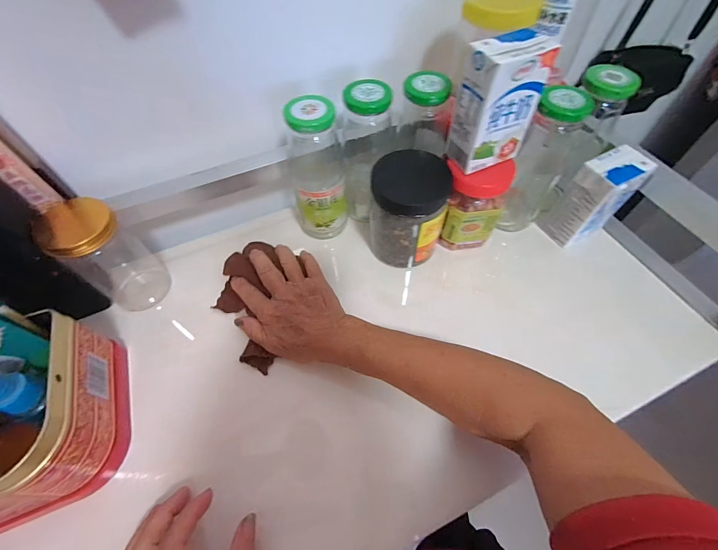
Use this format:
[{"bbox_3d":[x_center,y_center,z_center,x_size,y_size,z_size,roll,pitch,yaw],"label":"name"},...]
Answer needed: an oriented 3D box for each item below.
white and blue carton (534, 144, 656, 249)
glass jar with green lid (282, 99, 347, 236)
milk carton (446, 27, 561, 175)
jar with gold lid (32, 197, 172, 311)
[{"bbox_3d":[0.269,-0.090,0.398,0.071,0.101,0.053,-27,61,-15],"label":"white and blue carton"},{"bbox_3d":[-0.046,-0.111,0.390,0.058,0.167,0.057,-1,58,1],"label":"glass jar with green lid"},{"bbox_3d":[0.126,-0.158,0.319,0.068,0.104,0.040,-23,60,-13],"label":"milk carton"},{"bbox_3d":[-0.267,-0.021,0.370,0.071,0.115,0.062,39,66,22],"label":"jar with gold lid"}]

